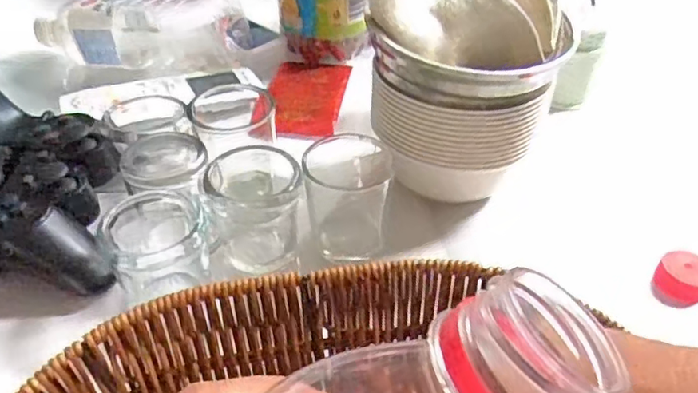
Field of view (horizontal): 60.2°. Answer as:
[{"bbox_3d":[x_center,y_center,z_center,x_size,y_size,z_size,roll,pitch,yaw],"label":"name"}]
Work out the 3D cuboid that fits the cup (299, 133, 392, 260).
[{"bbox_3d":[-0.001,-0.002,0.386,0.055,0.058,0.051,0,40,0],"label":"cup"}]

